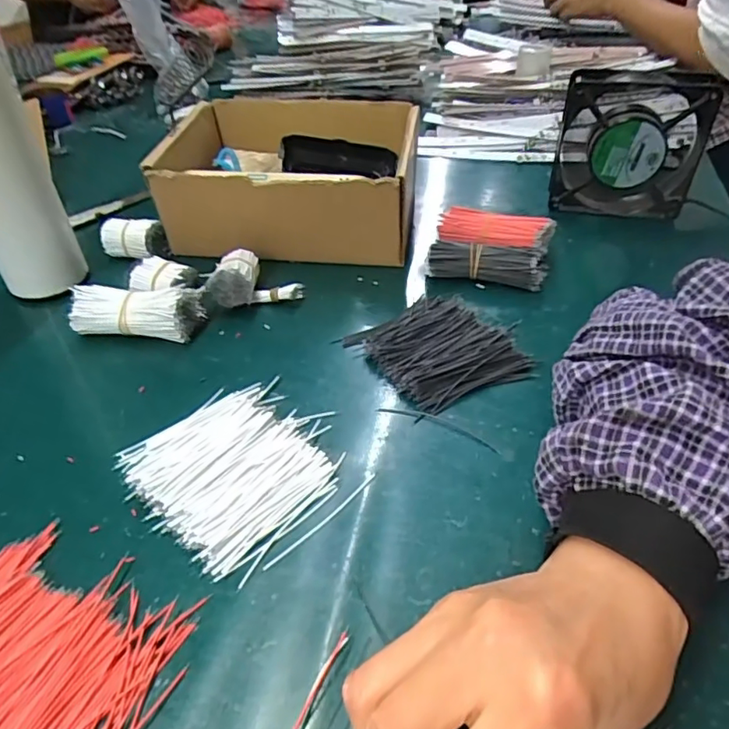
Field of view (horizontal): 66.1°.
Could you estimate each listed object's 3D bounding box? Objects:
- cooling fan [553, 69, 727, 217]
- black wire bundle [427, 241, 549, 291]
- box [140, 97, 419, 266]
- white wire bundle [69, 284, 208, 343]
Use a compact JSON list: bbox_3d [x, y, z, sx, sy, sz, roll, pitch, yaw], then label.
[{"bbox_3d":[0.236,-0.196,0.504,0.117,0.121,0.043,11,43,14],"label":"cooling fan"},{"bbox_3d":[0.101,-0.084,0.463,0.092,0.032,0.030,9,43,12],"label":"black wire bundle"},{"bbox_3d":[-0.062,-0.169,0.524,0.215,0.092,0.179,4,42,6],"label":"box"},{"bbox_3d":[-0.171,-0.039,0.423,0.092,0.035,0.033,2,42,4],"label":"white wire bundle"}]

